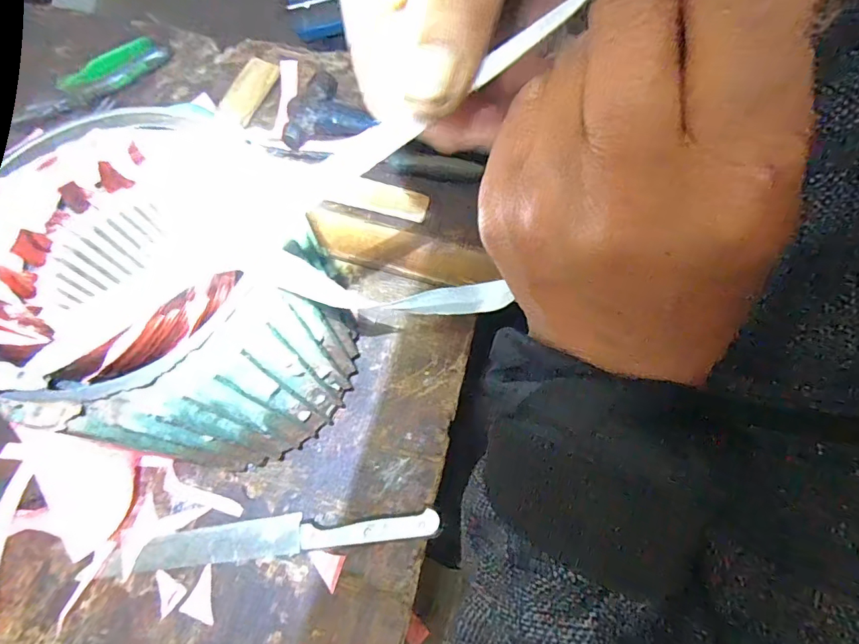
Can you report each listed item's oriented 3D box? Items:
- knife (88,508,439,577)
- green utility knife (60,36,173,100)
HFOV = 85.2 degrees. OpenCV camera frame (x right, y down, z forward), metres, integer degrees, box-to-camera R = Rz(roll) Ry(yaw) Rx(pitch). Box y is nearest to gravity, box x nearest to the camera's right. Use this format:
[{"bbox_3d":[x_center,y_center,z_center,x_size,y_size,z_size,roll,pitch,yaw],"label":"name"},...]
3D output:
[{"bbox_3d":[-0.132,0.176,0.384,0.276,0.021,0.030,-7,68,-1],"label":"knife"},{"bbox_3d":[-0.386,-0.313,0.577,0.125,0.024,0.036,-40,72,-13],"label":"green utility knife"}]

